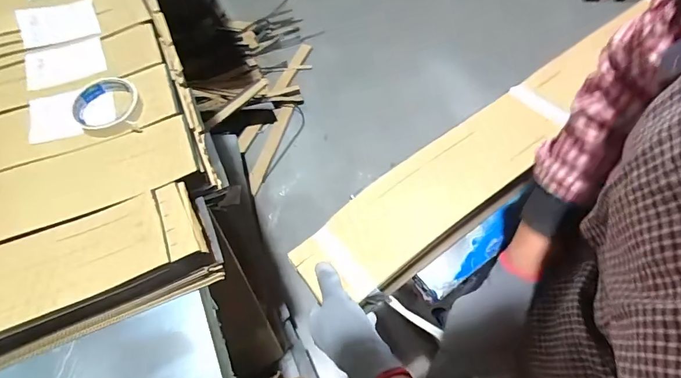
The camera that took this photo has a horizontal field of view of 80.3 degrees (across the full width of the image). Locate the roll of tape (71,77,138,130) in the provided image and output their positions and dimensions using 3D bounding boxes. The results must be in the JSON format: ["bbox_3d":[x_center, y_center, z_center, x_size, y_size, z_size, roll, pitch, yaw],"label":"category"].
[{"bbox_3d":[-0.315,-0.114,0.543,0.084,0.022,0.093,-35,65,-16],"label":"roll of tape"}]

